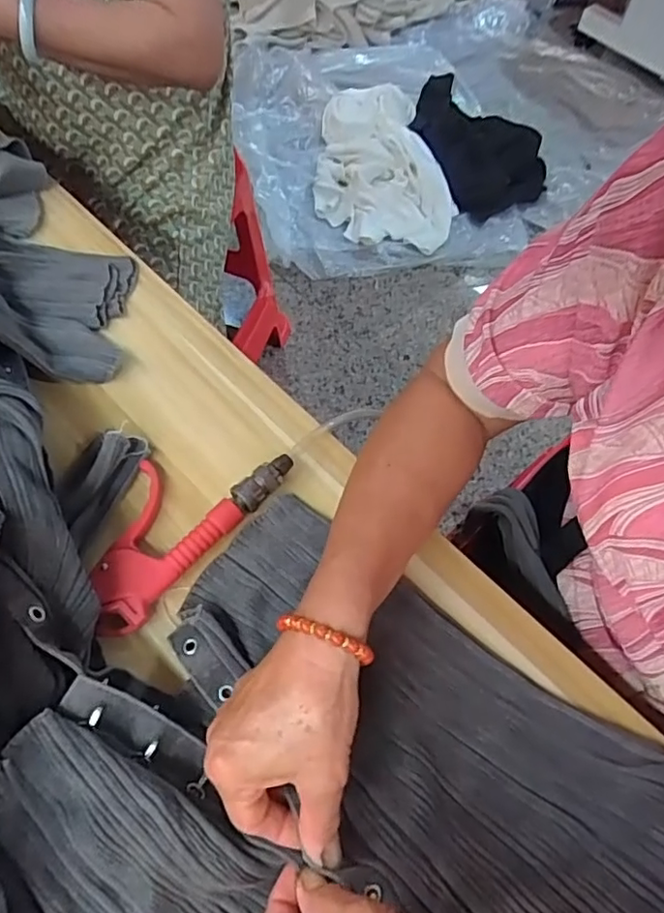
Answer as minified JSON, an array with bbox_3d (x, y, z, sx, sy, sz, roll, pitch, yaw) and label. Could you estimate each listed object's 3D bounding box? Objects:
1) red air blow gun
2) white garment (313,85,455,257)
[{"bbox_3d":[-0.117,0.041,0.429,0.086,0.023,0.167,36,65,16],"label":"red air blow gun"},{"bbox_3d":[0.152,-0.849,1.700,0.372,0.112,0.618,4,61,0],"label":"white garment"}]

